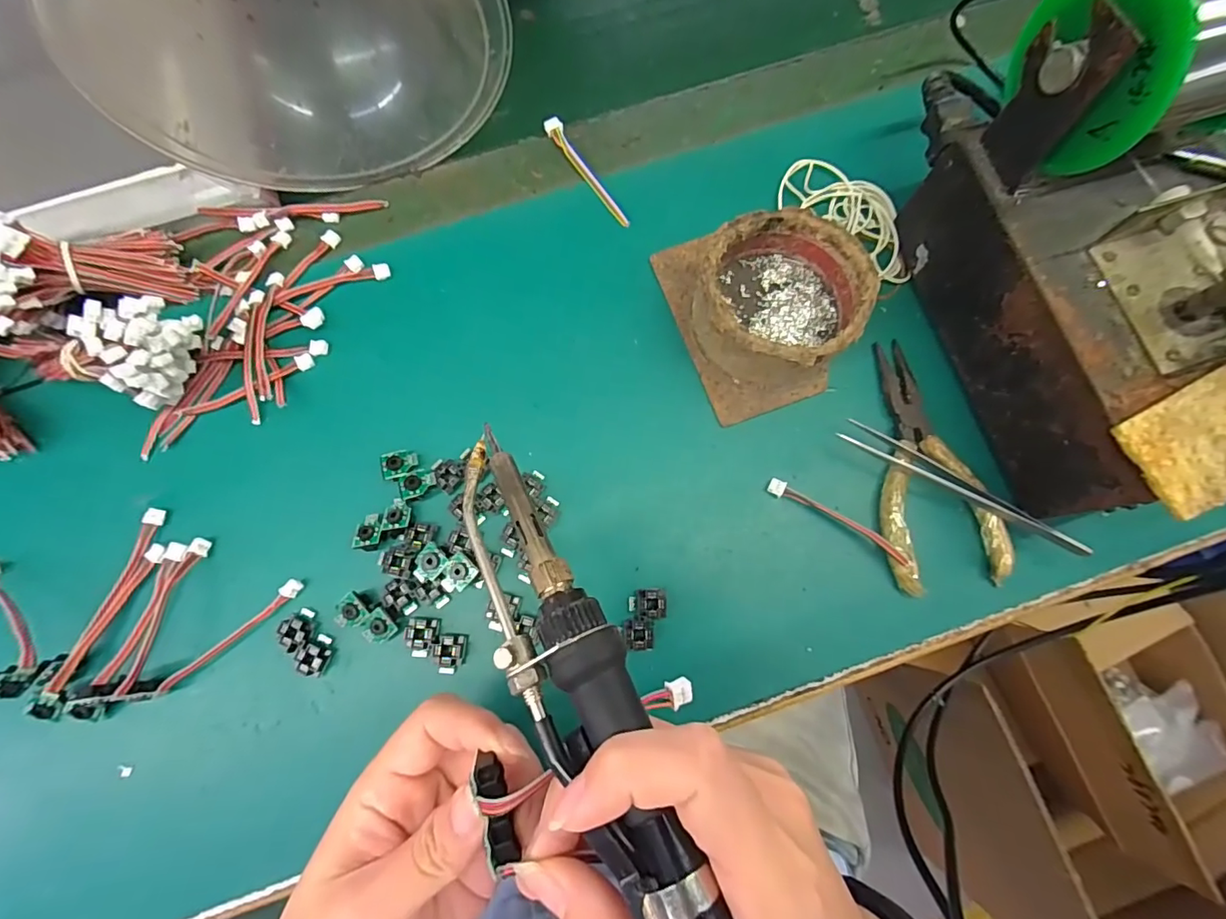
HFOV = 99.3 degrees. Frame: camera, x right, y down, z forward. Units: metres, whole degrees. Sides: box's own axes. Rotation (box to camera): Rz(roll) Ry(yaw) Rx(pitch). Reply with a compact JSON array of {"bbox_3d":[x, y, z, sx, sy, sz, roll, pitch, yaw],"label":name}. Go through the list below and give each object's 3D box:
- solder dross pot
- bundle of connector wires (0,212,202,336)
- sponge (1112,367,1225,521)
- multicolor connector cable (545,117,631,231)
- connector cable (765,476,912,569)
[{"bbox_3d":[0.083,-0.085,0.274,0.087,0.043,0.105,-19,79,-3],"label":"solder dross pot"},{"bbox_3d":[-0.287,-0.098,0.272,0.105,0.046,0.046,-19,78,-30],"label":"bundle of connector wires"},{"bbox_3d":[0.229,-0.007,0.200,0.056,0.007,0.040,-27,80,-5],"label":"sponge"},{"bbox_3d":[-0.015,-0.173,0.313,0.010,0.004,0.085,-33,81,-6],"label":"multicolor connector cable"},{"bbox_3d":[0.114,0.031,0.264,0.074,0.012,0.009,30,81,6],"label":"connector cable"}]

